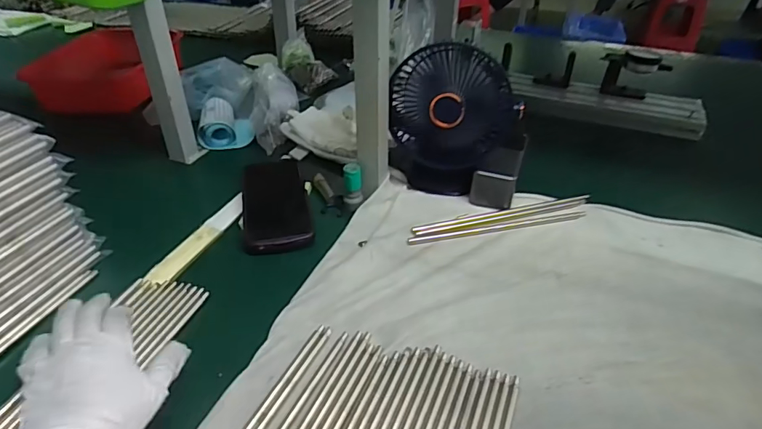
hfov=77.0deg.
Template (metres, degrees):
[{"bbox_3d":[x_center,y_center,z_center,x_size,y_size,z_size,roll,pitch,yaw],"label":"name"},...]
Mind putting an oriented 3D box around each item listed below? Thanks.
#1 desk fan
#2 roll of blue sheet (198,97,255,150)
[{"bbox_3d":[0.085,-0.110,0.589,0.155,0.178,0.058,10,39,12],"label":"desk fan"},{"bbox_3d":[-0.240,-0.143,0.751,0.083,0.044,0.095,-5,37,-9],"label":"roll of blue sheet"}]

